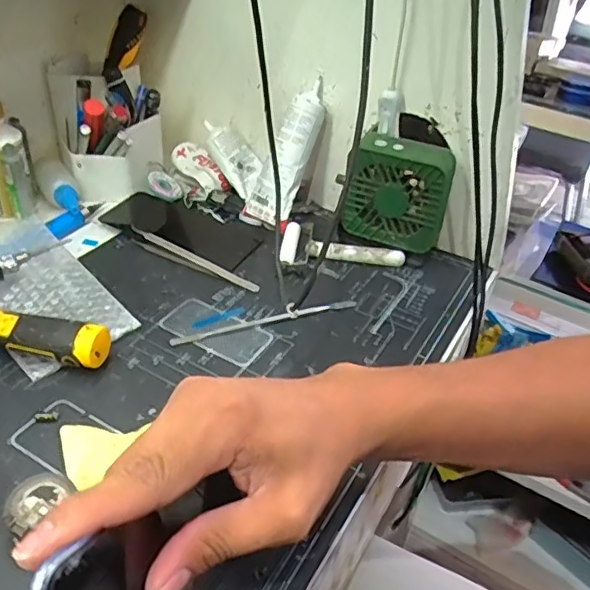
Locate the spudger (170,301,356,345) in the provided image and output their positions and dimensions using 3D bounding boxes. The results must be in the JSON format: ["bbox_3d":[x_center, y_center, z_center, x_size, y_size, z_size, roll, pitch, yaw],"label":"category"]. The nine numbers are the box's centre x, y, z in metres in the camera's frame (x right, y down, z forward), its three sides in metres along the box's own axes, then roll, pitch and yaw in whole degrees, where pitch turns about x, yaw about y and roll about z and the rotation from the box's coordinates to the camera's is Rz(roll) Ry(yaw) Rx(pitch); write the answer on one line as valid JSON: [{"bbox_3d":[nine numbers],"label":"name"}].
[{"bbox_3d":[-0.022,0.020,0.499,0.166,0.007,0.011,-12,41,-23],"label":"spudger"}]

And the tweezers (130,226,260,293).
[{"bbox_3d":[-0.096,-0.036,0.552,0.142,0.013,0.016,21,40,18],"label":"tweezers"}]

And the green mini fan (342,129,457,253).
[{"bbox_3d":[0.098,-0.090,0.566,0.099,0.112,0.040,19,39,16],"label":"green mini fan"}]

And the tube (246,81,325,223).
[{"bbox_3d":[-0.006,-0.143,0.591,0.047,0.143,0.032,33,17,31],"label":"tube"}]

